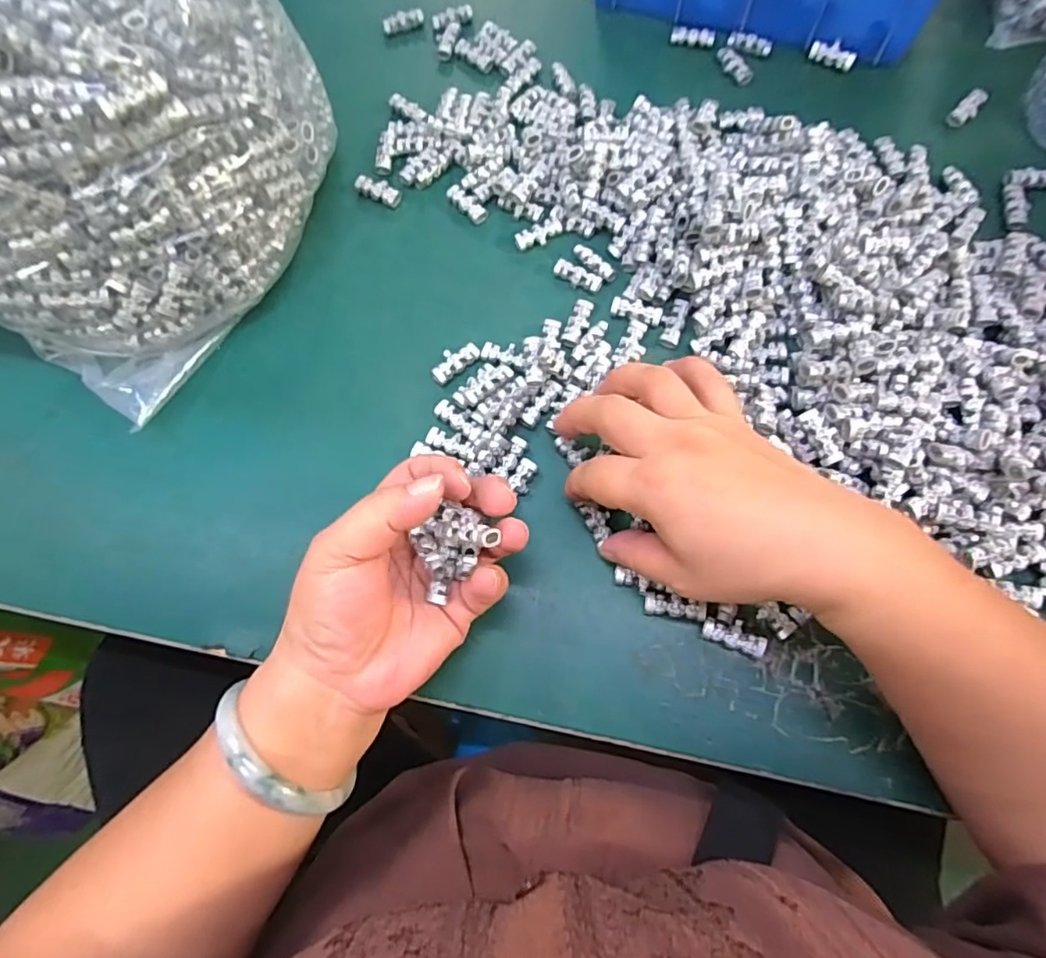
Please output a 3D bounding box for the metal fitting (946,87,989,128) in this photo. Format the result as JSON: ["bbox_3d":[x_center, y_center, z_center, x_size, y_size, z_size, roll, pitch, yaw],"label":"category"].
[{"bbox_3d":[0.294,-0.245,0.385,0.031,0.006,0.014,-42,76,-11],"label":"metal fitting"}]

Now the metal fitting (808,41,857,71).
[{"bbox_3d":[0.214,-0.294,0.404,0.030,0.012,0.010,37,77,12],"label":"metal fitting"}]

